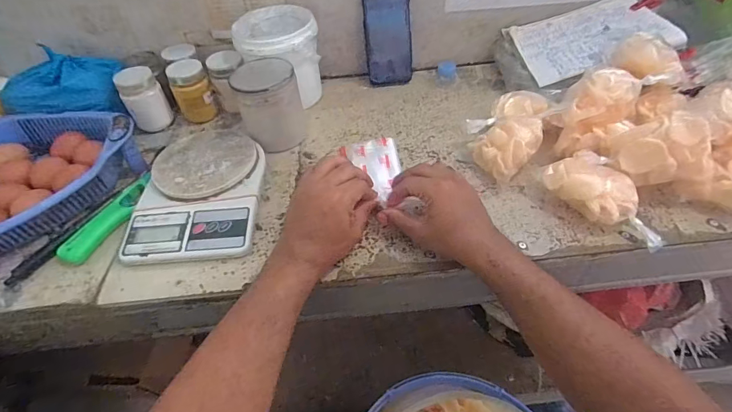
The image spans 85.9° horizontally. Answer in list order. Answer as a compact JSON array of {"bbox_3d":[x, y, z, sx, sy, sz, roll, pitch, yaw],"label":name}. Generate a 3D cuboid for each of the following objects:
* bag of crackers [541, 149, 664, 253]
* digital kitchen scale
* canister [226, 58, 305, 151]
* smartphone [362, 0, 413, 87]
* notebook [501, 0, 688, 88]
[{"bbox_3d":[0.269,-0.006,0.440,0.072,0.053,0.132,-19,48,-13],"label":"bag of crackers"},{"bbox_3d":[-0.211,-0.023,0.506,0.149,0.037,0.203,-5,47,0],"label":"digital kitchen scale"},{"bbox_3d":[-0.134,-0.138,0.560,0.086,0.107,0.076,-13,47,-8],"label":"canister"},{"bbox_3d":[0.037,-0.283,0.645,0.076,0.162,0.013,-7,25,-2],"label":"smartphone"},{"bbox_3d":[0.342,-0.268,0.615,0.200,0.016,0.161,-15,51,10],"label":"notebook"}]

